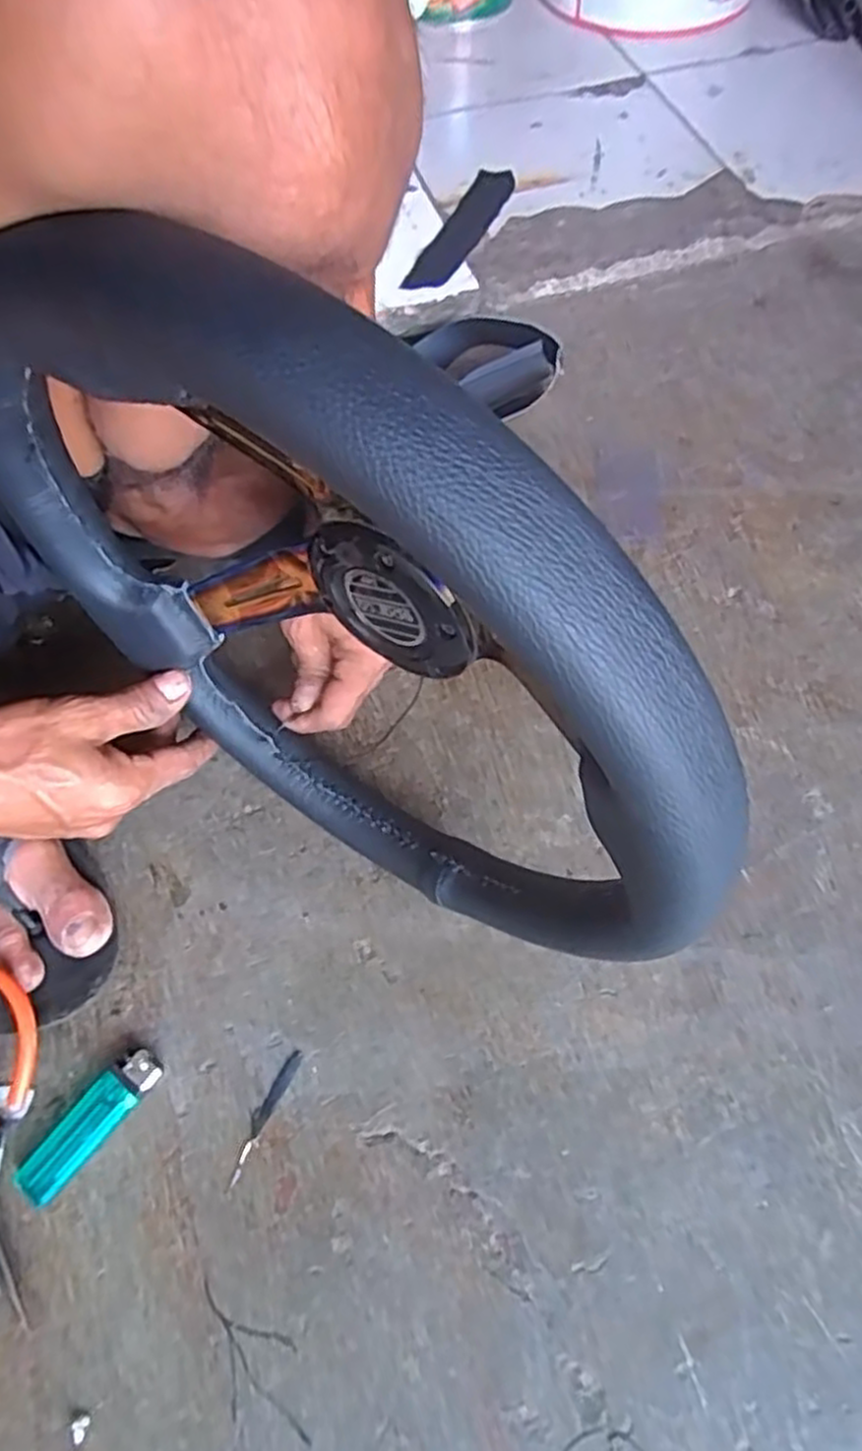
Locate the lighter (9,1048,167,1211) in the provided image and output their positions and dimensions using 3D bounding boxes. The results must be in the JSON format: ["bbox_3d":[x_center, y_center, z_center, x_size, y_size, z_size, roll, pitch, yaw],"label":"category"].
[{"bbox_3d":[-0.176,0.204,0.393,0.024,0.011,0.083,37,69,17],"label":"lighter"}]

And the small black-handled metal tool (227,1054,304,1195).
[{"bbox_3d":[-0.088,0.203,0.398,0.008,0.004,0.070,25,67,12],"label":"small black-handled metal tool"}]

